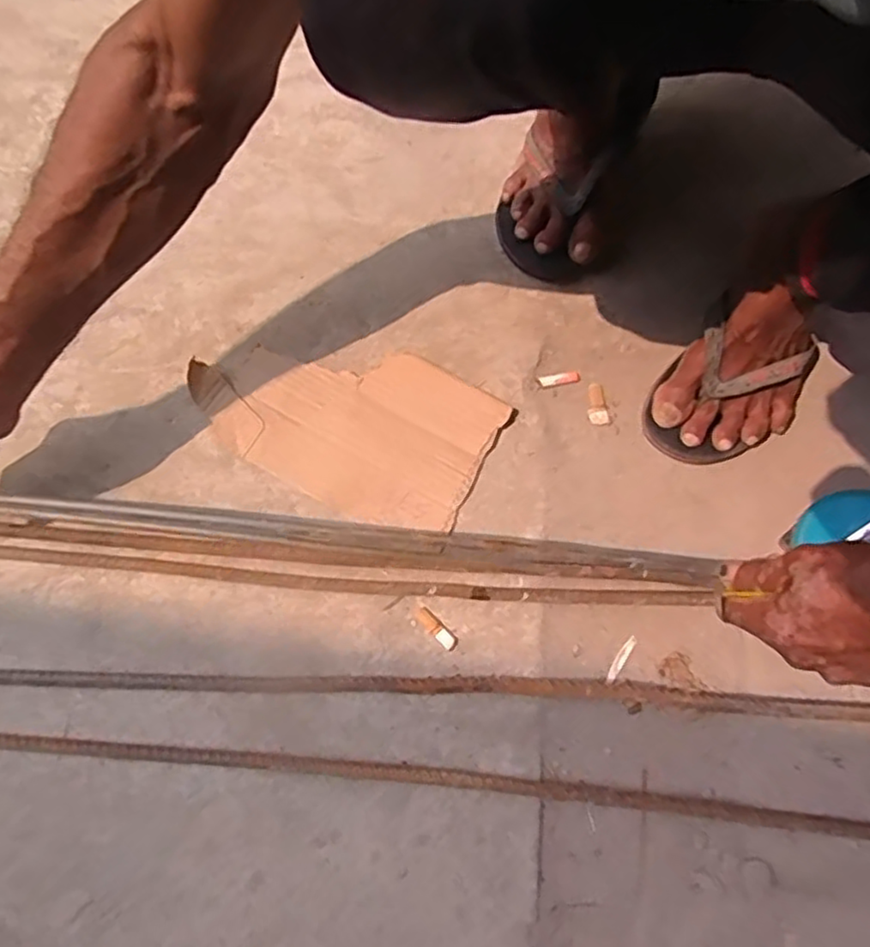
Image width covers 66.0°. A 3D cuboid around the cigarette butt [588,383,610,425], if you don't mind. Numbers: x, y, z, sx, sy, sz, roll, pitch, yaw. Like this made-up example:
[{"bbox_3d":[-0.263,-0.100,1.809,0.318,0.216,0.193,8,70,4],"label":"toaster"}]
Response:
[{"bbox_3d":[0.148,-0.064,0.616,0.019,0.005,0.040,-10,74,-4],"label":"cigarette butt"}]

